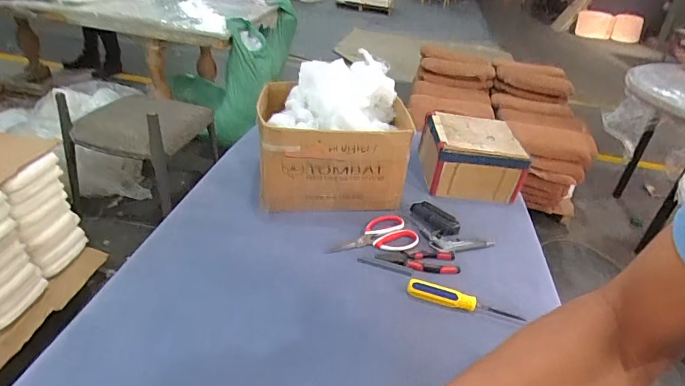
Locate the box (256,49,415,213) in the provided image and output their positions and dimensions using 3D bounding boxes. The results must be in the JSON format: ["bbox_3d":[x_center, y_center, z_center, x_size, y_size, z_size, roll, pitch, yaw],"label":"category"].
[{"bbox_3d":[-0.019,-0.128,0.912,0.310,0.258,0.248,4,33,-5],"label":"box"}]

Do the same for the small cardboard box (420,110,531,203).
[{"bbox_3d":[0.309,-0.092,1.016,0.204,0.122,0.196,6,32,-2],"label":"small cardboard box"}]

